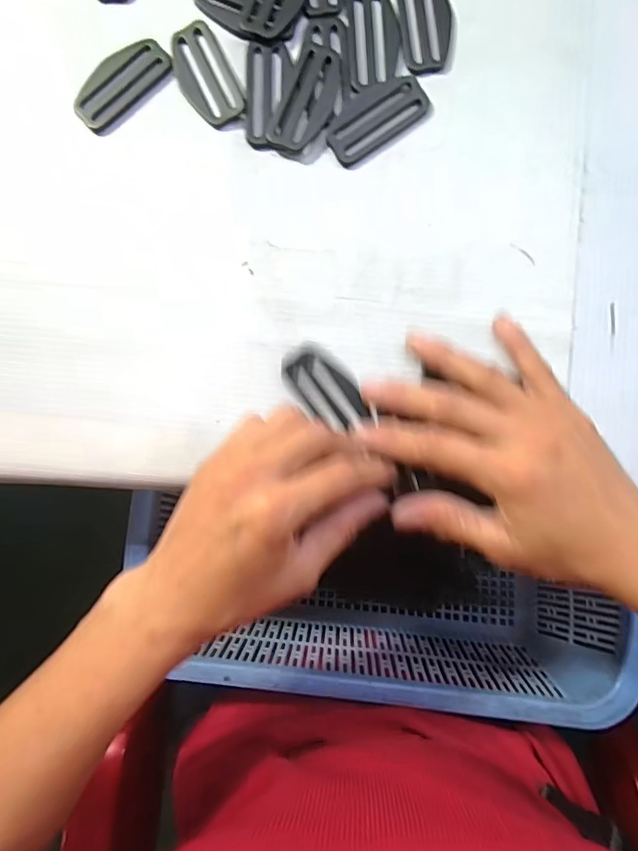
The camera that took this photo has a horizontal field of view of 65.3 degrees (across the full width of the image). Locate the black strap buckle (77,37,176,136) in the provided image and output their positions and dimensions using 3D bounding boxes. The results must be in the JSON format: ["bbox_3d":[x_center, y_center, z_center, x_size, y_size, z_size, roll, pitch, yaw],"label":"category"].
[{"bbox_3d":[-0.112,-0.193,0.278,0.059,0.004,0.028,-38,87,0],"label":"black strap buckle"}]

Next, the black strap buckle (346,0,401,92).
[{"bbox_3d":[0.031,-0.216,0.276,0.029,0.004,0.059,-2,88,2],"label":"black strap buckle"}]

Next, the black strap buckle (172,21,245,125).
[{"bbox_3d":[-0.063,-0.196,0.276,0.028,0.004,0.058,-24,87,1],"label":"black strap buckle"}]

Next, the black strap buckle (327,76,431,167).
[{"bbox_3d":[0.031,-0.171,0.274,0.059,0.004,0.031,-36,87,0],"label":"black strap buckle"}]

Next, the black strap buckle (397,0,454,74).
[{"bbox_3d":[0.060,-0.227,0.276,0.029,0.004,0.061,-7,87,1],"label":"black strap buckle"}]

